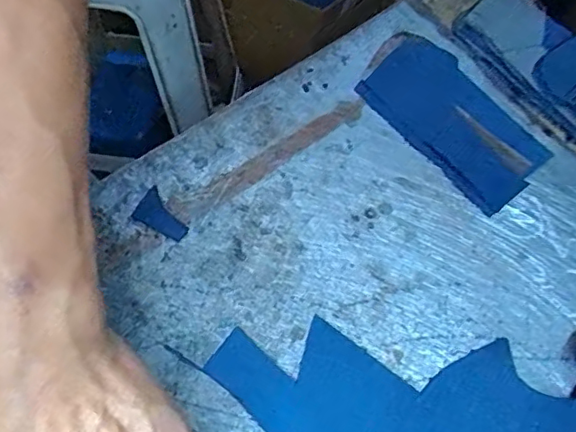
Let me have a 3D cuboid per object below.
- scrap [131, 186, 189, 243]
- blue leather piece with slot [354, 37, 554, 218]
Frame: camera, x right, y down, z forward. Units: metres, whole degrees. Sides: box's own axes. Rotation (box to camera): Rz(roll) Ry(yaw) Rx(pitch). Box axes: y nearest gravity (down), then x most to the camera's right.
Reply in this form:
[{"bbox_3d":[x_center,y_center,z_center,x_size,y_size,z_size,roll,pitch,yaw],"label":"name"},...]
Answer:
[{"bbox_3d":[-0.081,0.000,0.386,0.036,0.004,0.023,27,63,16],"label":"scrap"},{"bbox_3d":[0.120,-0.070,0.431,0.073,0.007,0.138,-38,74,-15],"label":"blue leather piece with slot"}]

